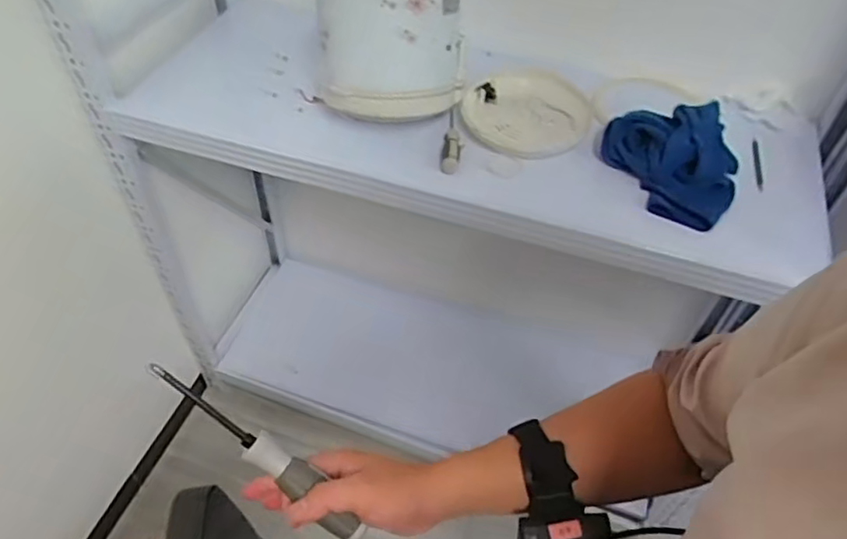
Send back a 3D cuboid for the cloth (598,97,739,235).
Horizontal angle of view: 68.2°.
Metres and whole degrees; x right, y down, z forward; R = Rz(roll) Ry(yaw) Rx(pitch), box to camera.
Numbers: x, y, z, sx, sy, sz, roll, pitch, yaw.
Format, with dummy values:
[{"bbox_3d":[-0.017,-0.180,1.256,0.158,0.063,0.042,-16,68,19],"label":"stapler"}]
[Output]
[{"bbox_3d":[0.345,-0.161,0.872,0.192,0.084,0.162,24,53,16],"label":"cloth"}]

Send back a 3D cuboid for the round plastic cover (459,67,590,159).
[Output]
[{"bbox_3d":[0.165,-0.248,0.987,0.181,0.025,0.205,31,55,13],"label":"round plastic cover"}]

